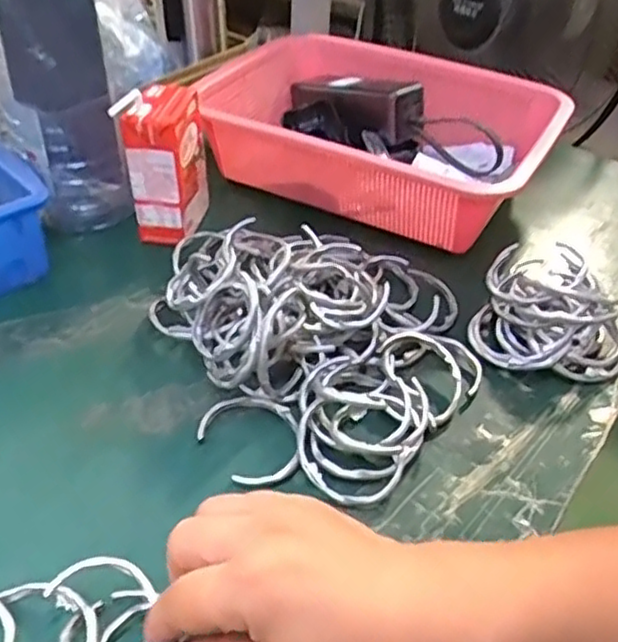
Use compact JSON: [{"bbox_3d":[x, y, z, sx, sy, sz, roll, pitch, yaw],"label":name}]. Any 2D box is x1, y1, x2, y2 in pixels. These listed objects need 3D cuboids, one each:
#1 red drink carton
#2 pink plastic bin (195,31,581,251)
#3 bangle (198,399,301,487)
[{"bbox_3d":[-0.113,-0.124,0.546,0.042,0.113,0.070,11,41,8],"label":"red drink carton"},{"bbox_3d":[0.064,-0.166,0.619,0.293,0.088,0.212,21,43,19],"label":"pink plastic bin"},{"bbox_3d":[-0.032,0.069,0.406,0.051,0.006,0.067,-24,47,-29],"label":"bangle"}]

